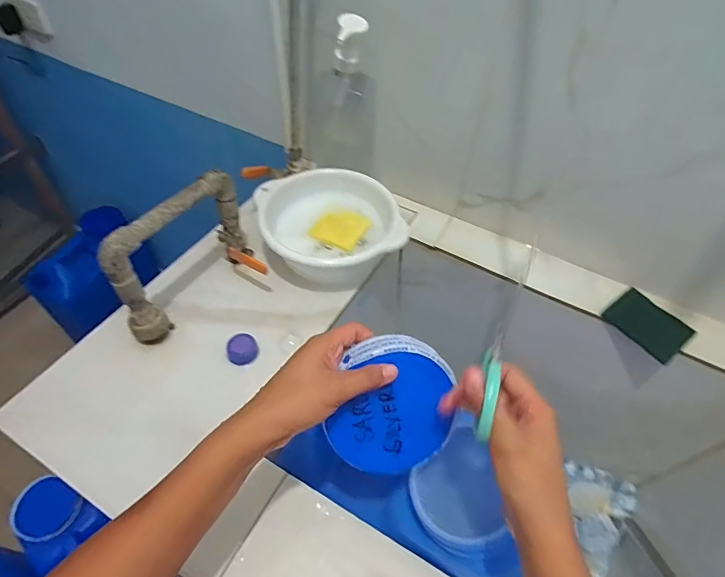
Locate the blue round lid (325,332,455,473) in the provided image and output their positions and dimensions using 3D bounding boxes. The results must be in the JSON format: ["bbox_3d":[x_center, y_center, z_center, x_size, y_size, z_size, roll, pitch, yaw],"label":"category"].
[{"bbox_3d":[0.028,0.103,0.383,0.105,0.119,0.019,17,12,-12],"label":"blue round lid"}]

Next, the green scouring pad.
[{"bbox_3d":[0.404,0.050,0.622,0.087,0.007,0.099,-32,59,-25],"label":"green scouring pad"}]

